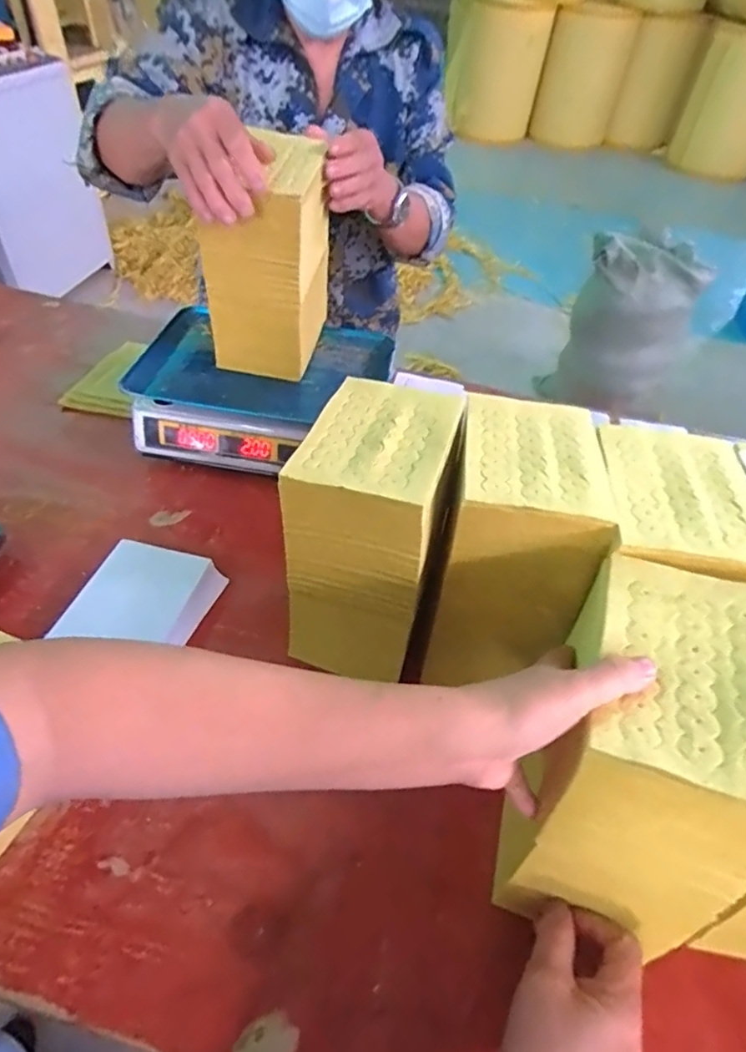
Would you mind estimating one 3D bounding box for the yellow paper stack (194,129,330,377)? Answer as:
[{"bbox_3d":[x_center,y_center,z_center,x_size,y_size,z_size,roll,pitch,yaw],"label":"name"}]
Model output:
[{"bbox_3d":[-0.131,-0.334,0.719,0.117,0.228,0.173,10,48,3],"label":"yellow paper stack"}]

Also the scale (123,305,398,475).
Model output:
[{"bbox_3d":[-0.153,-0.194,0.836,0.339,0.113,0.280,8,47,2],"label":"scale"}]

